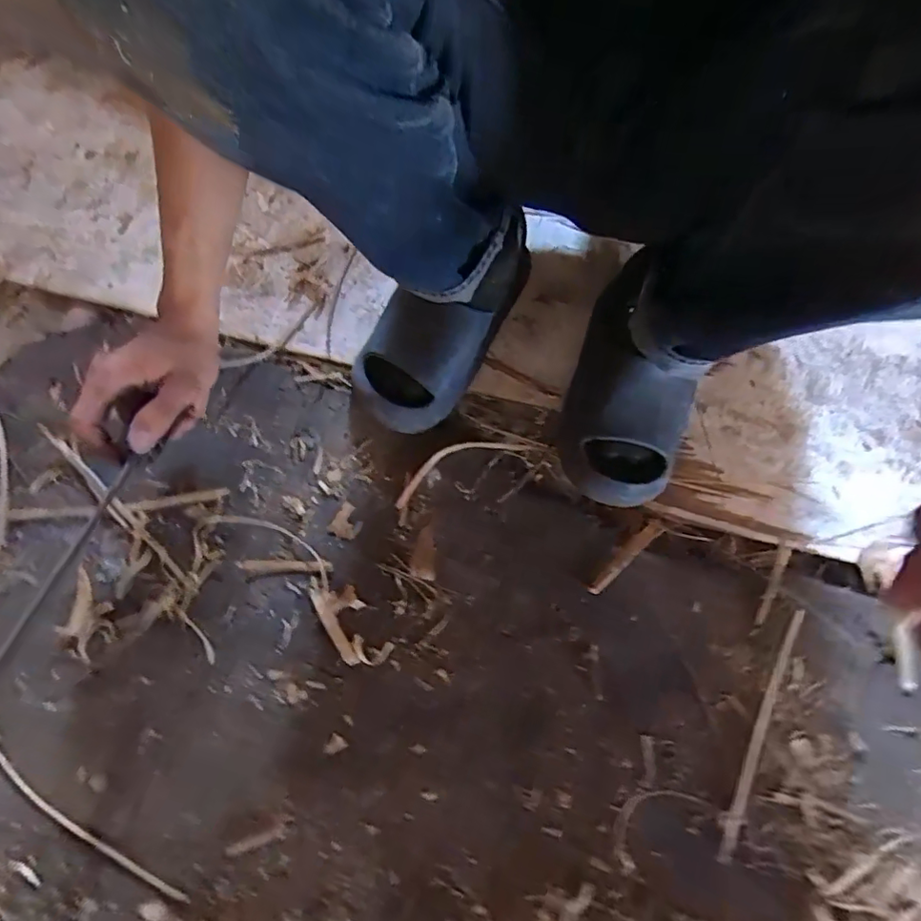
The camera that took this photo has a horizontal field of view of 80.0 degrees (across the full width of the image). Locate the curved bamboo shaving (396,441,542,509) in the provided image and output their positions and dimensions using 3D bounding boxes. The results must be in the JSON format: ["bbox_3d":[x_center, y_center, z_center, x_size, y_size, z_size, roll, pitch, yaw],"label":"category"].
[{"bbox_3d":[0.003,0.000,0.565,0.158,0.004,0.041,-21,72,-8],"label":"curved bamboo shaving"}]

